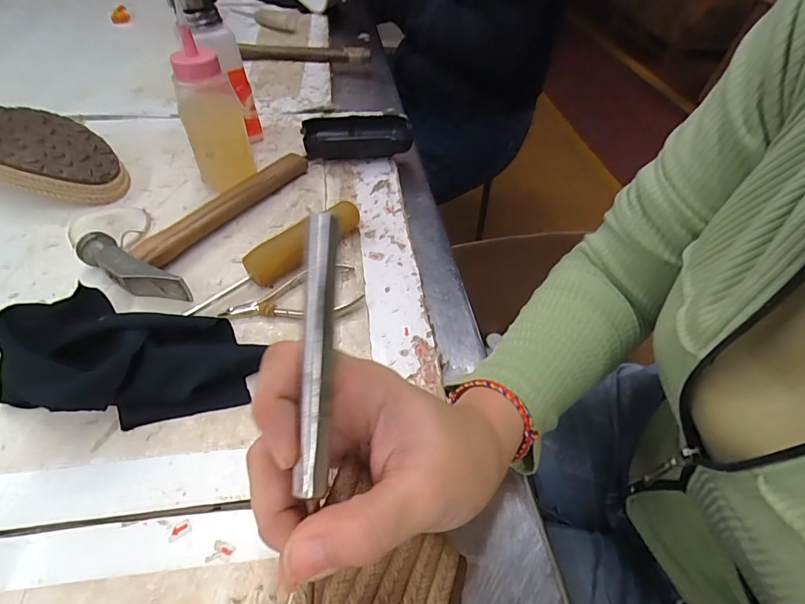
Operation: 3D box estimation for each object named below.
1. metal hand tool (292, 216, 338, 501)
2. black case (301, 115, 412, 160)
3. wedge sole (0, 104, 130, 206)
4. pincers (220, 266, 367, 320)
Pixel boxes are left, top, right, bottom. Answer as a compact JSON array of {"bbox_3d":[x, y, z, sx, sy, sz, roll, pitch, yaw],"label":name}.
[{"bbox_3d":[-0.029,0.017,0.146,0.009,0.008,0.095,2,90,-2],"label":"metal hand tool"},{"bbox_3d":[-0.047,-0.173,0.440,0.109,0.027,0.048,-5,50,-10],"label":"black case"},{"bbox_3d":[-0.370,-0.143,0.376,0.235,0.058,0.086,10,49,3],"label":"wedge sole"},{"bbox_3d":[-0.082,-0.004,0.311,0.099,0.007,0.050,-8,51,-12],"label":"pincers"}]

